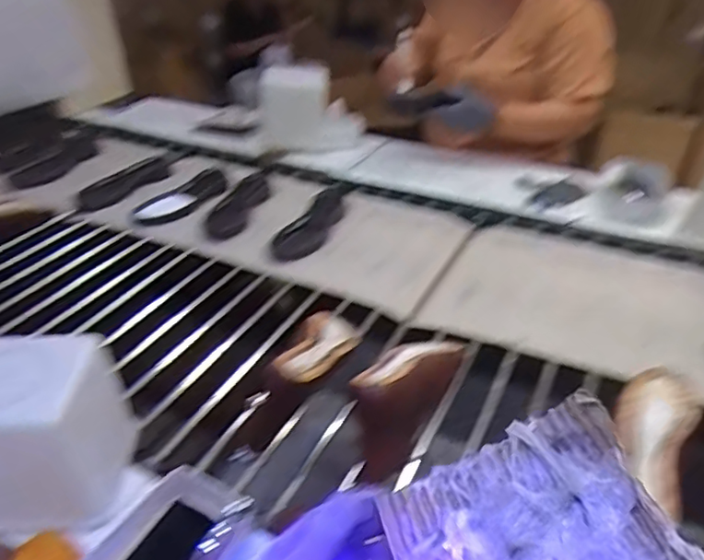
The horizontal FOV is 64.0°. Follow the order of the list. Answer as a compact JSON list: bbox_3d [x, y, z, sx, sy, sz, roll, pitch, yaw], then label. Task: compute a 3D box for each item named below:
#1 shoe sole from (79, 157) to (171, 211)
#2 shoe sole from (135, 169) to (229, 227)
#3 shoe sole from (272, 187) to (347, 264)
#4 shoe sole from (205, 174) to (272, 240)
[{"bbox_3d":[-0.548,-0.237,1.355,0.088,0.031,0.249,19,41,25],"label":"shoe sole"},{"bbox_3d":[-0.382,-0.187,1.280,0.089,0.027,0.251,18,40,24],"label":"shoe sole"},{"bbox_3d":[-0.074,-0.124,1.183,0.089,0.017,0.299,13,39,18],"label":"shoe sole"},{"bbox_3d":[-0.247,-0.164,1.245,0.095,0.041,0.219,8,37,12],"label":"shoe sole"}]

